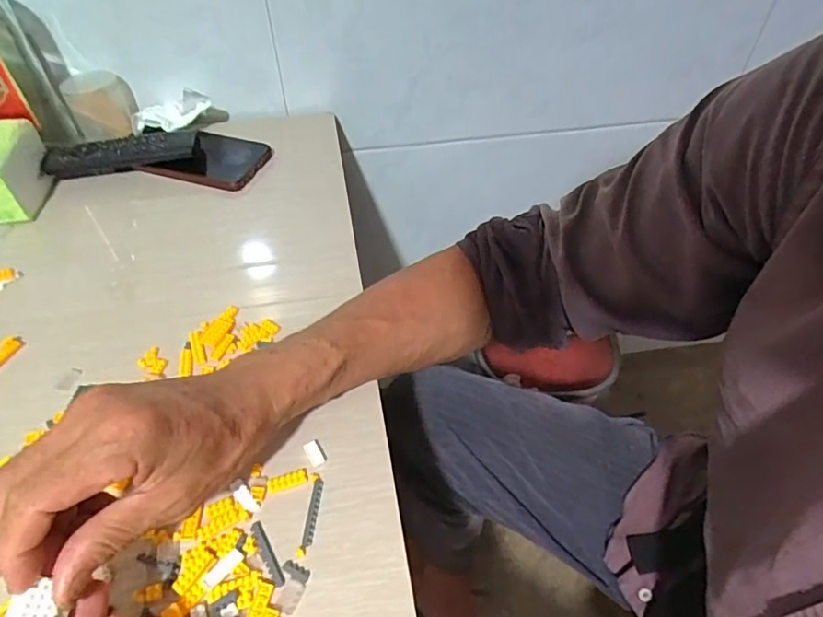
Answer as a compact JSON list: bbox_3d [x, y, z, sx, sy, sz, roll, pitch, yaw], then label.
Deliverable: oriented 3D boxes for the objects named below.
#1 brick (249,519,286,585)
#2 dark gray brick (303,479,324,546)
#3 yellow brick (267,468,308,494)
[{"bbox_3d":[-0.085,0.142,0.311,0.007,0.004,0.040,-27,54,-20],"label":"brick"},{"bbox_3d":[-0.060,0.124,0.328,0.006,0.004,0.040,4,50,4],"label":"dark gray brick"},{"bbox_3d":[-0.079,0.109,0.339,0.025,0.004,0.009,-19,52,-14],"label":"yellow brick"}]

